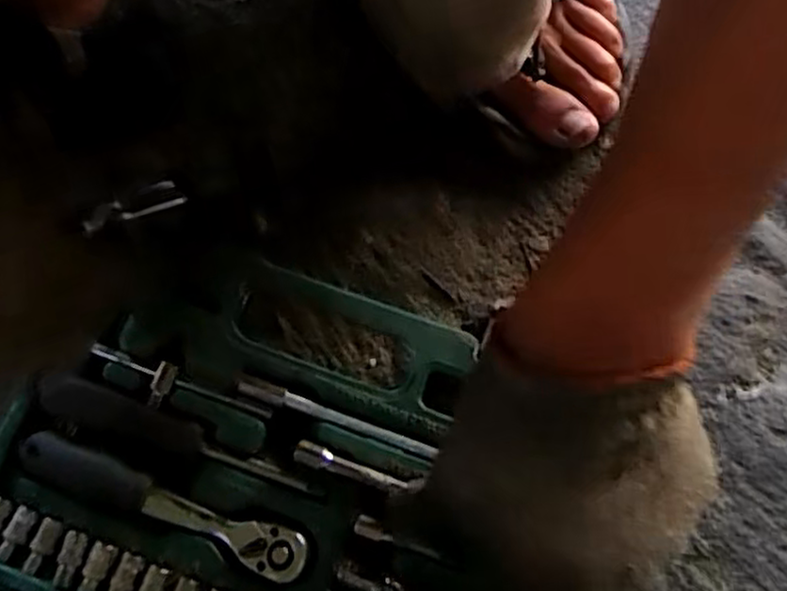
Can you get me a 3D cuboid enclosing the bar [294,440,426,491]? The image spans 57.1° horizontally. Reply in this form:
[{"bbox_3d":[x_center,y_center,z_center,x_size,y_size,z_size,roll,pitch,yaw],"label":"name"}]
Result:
[{"bbox_3d":[-0.020,0.082,0.346,0.057,0.011,0.010,15,76,8],"label":"bar"}]

